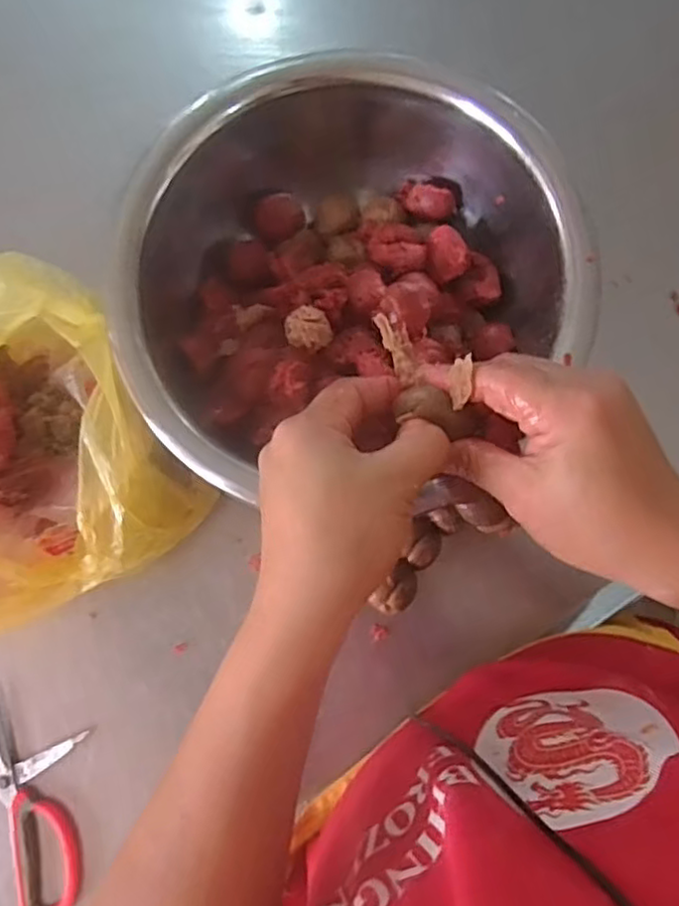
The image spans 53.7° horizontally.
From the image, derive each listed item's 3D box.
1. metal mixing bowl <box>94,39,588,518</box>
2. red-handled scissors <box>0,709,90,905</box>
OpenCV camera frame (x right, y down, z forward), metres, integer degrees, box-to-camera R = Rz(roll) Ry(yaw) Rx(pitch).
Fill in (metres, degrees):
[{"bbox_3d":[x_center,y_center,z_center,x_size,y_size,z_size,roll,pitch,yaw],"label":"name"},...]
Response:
[{"bbox_3d":[0.009,-0.104,0.452,0.275,0.126,0.274,0,79,1],"label":"metal mixing bowl"},{"bbox_3d":[-0.226,0.230,0.447,0.147,0.014,0.108,24,80,6],"label":"red-handled scissors"}]

